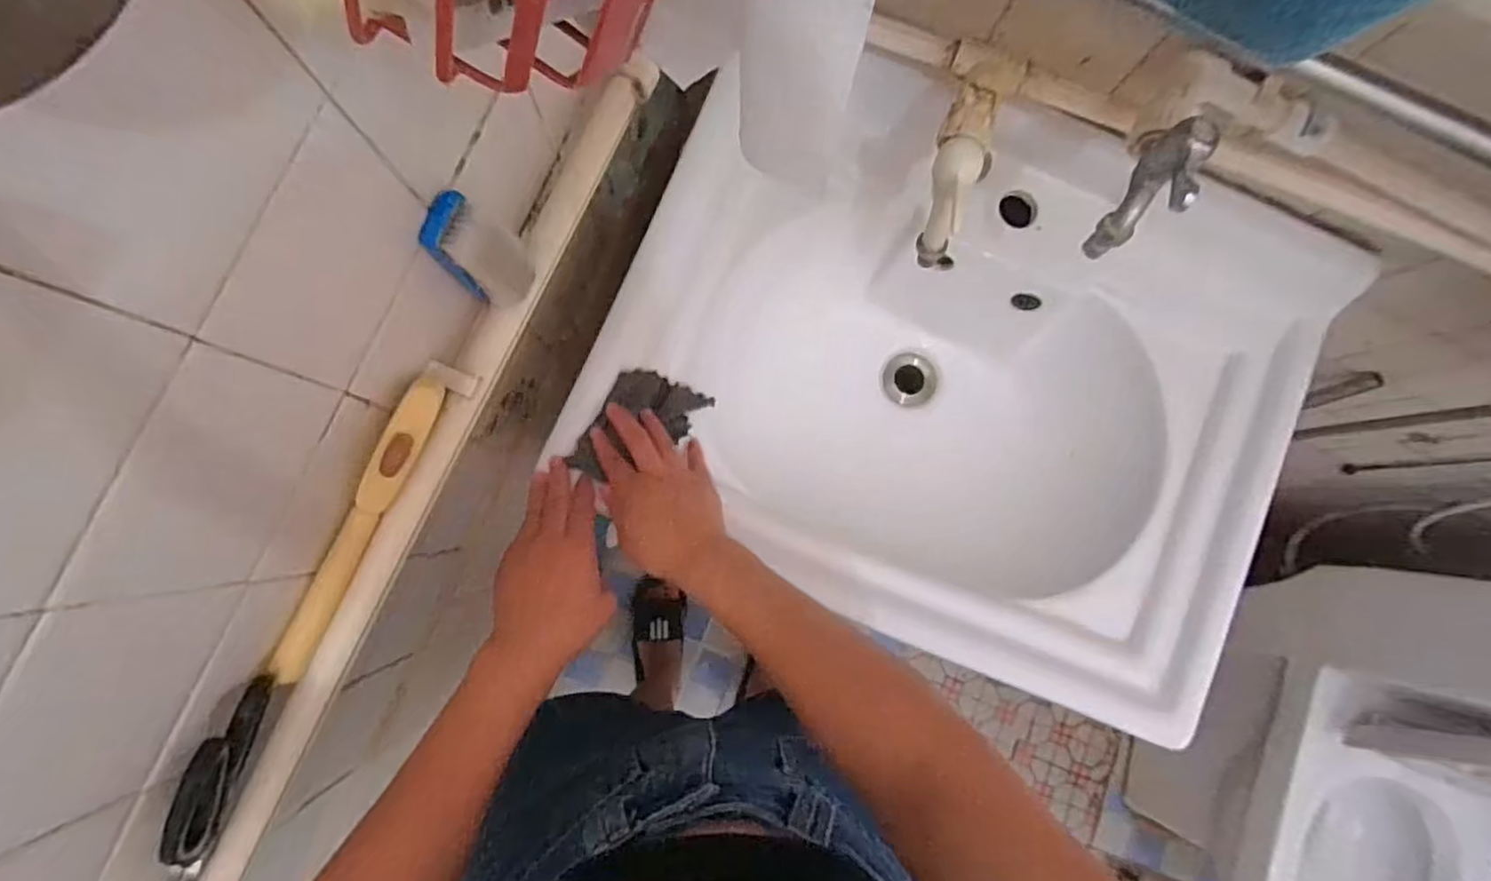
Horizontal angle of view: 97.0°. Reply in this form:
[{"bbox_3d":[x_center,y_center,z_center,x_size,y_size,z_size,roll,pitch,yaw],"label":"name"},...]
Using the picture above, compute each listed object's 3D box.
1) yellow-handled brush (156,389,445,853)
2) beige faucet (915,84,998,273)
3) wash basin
[{"bbox_3d":[-0.242,0.087,0.360,0.025,0.078,0.270,23,82,-2],"label":"yellow-handled brush"},{"bbox_3d":[0.159,-0.206,0.495,0.041,0.089,0.125,16,83,-3],"label":"beige faucet"},{"bbox_3d":[0.186,-0.053,0.644,0.596,0.184,0.467,24,82,-2],"label":"wash basin"}]

